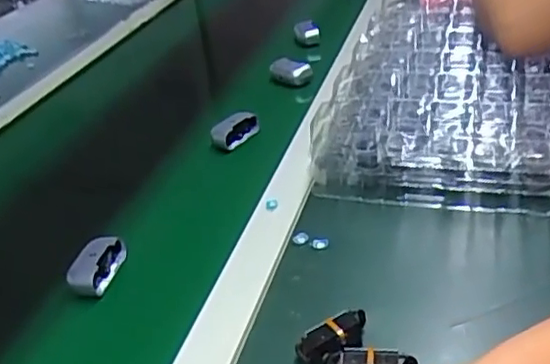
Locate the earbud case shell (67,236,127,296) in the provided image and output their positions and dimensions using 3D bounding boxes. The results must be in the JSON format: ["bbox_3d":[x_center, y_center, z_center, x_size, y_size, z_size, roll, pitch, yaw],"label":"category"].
[{"bbox_3d":[-0.151,0.070,0.526,0.030,0.029,0.056,1,32,15],"label":"earbud case shell"}]

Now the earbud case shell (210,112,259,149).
[{"bbox_3d":[-0.044,-0.059,0.703,0.015,0.037,0.060,19,41,38],"label":"earbud case shell"}]

